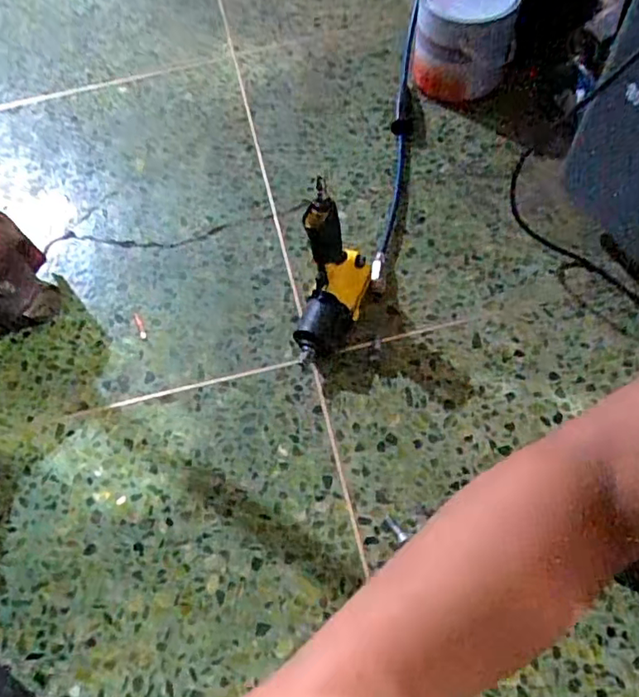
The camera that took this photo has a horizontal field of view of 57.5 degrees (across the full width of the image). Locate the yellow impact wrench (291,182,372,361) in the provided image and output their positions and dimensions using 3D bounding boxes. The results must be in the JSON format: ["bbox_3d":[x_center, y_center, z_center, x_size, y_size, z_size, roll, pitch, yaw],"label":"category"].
[{"bbox_3d":[0.014,-0.080,0.761,0.079,0.187,0.156,14,66,10],"label":"yellow impact wrench"}]

